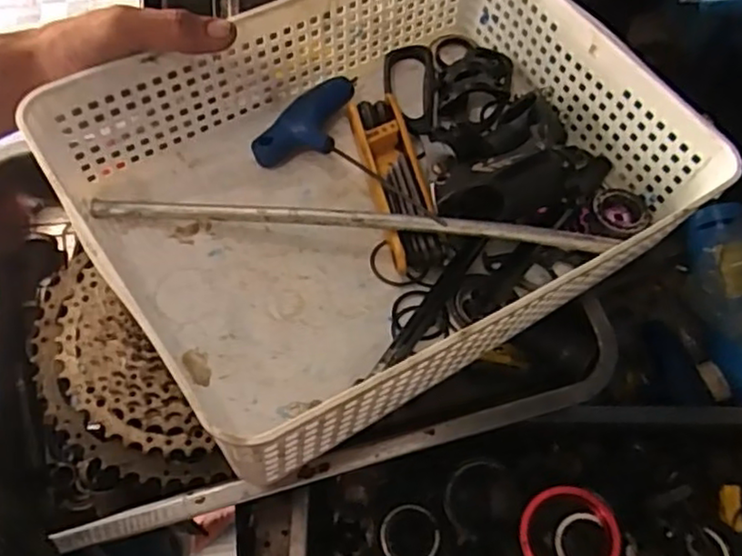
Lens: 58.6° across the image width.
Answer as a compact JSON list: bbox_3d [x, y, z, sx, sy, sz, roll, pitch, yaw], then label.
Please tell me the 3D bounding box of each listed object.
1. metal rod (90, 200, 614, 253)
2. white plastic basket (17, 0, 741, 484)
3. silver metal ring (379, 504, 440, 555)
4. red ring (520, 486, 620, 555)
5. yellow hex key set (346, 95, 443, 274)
[{"bbox_3d":[-0.016,-0.034,0.398,0.309,0.014,0.006,5,23,5],"label":"metal rod"},{"bbox_3d":[0.010,-0.061,0.401,0.323,0.090,0.235,-30,69,-12],"label":"white plastic basket"},{"bbox_3d":[0.026,0.172,0.439,0.040,0.006,0.040,0,66,1],"label":"silver metal ring"},{"bbox_3d":[0.126,0.166,0.422,0.060,0.008,0.061,-11,70,12],"label":"red ring"},{"bbox_3d":[0.016,-0.065,0.422,0.035,0.027,0.125,-13,67,-5],"label":"yellow hex key set"}]

